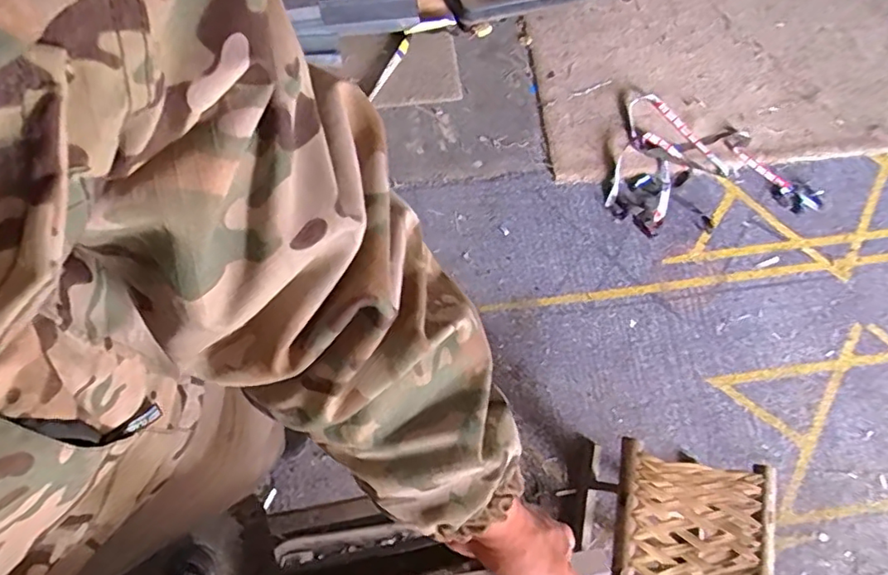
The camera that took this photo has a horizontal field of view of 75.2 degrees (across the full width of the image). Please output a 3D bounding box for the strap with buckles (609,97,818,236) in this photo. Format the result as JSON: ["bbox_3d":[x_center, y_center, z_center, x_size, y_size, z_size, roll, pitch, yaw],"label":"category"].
[{"bbox_3d":[0.609,-0.248,1.310,0.436,0.077,0.342,17,76,5],"label":"strap with buckles"}]

